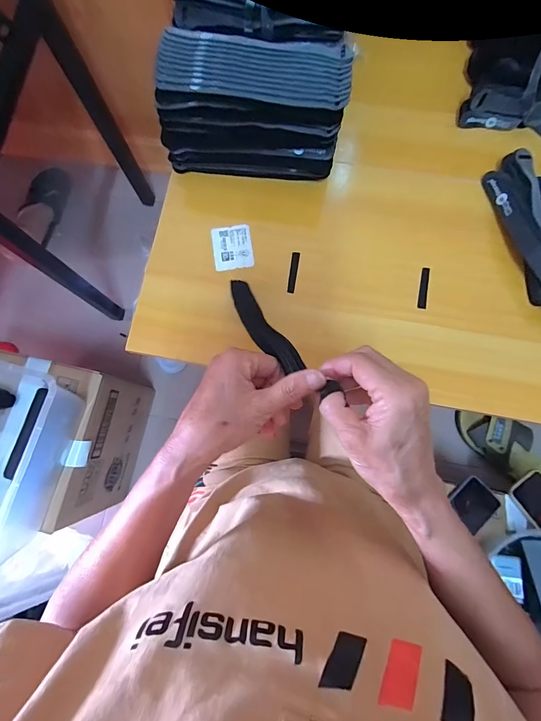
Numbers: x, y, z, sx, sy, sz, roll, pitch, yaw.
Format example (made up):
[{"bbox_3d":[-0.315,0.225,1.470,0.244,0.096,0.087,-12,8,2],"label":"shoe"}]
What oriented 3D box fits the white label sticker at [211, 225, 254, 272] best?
[{"bbox_3d":[-0.049,-0.144,0.455,0.049,0.004,0.060,-9,77,-3],"label":"white label sticker"}]

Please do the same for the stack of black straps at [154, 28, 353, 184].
[{"bbox_3d":[-0.017,-0.290,0.422,0.206,0.121,0.092,6,80,2],"label":"stack of black straps"}]

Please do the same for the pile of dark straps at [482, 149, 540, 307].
[{"bbox_3d":[0.324,-0.147,0.429,0.066,0.040,0.233,-10,80,-1],"label":"pile of dark straps"}]

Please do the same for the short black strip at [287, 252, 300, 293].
[{"bbox_3d":[0.029,-0.110,0.446,0.010,0.005,0.055,8,80,3],"label":"short black strip"}]

